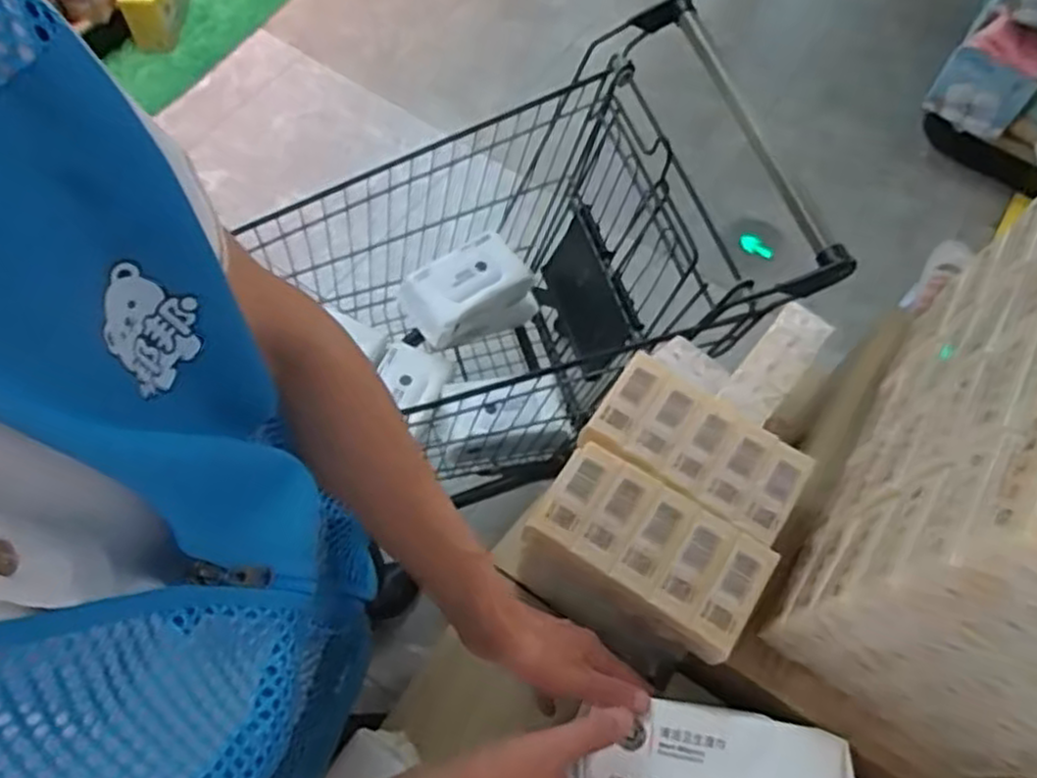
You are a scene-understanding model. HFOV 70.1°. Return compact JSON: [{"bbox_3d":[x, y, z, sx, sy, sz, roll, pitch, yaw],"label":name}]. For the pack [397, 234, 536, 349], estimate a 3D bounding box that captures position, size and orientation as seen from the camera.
[{"bbox_3d":[-0.079,-0.144,1.244,0.209,0.155,0.109,-32,69,-16],"label":"pack"}]

